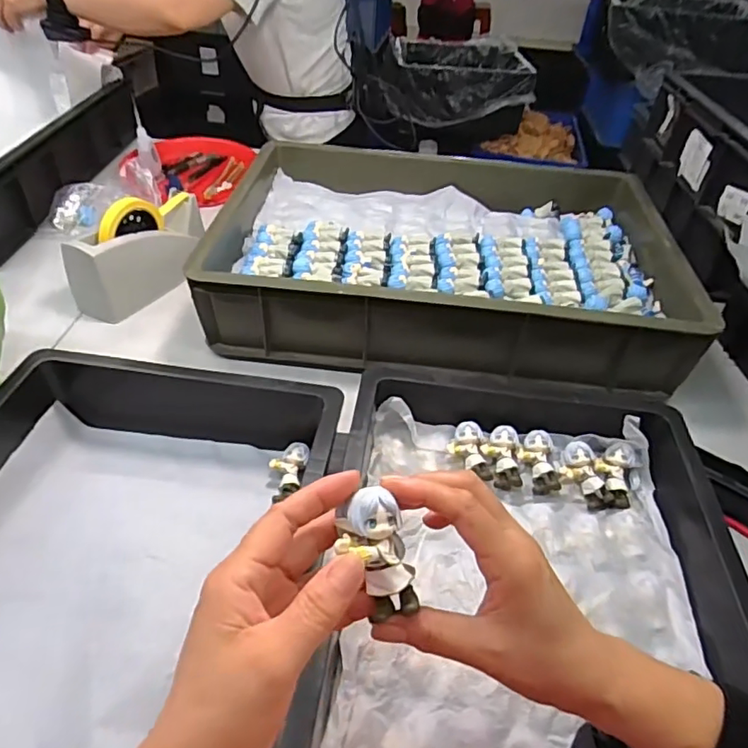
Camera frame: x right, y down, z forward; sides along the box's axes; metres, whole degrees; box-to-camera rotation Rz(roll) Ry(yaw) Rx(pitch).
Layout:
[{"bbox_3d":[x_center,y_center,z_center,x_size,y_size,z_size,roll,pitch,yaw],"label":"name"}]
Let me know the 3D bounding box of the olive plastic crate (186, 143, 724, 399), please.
[{"bbox_3d":[0.097,-0.170,0.780,0.578,0.120,0.396,8,42,3],"label":"olive plastic crate"}]

